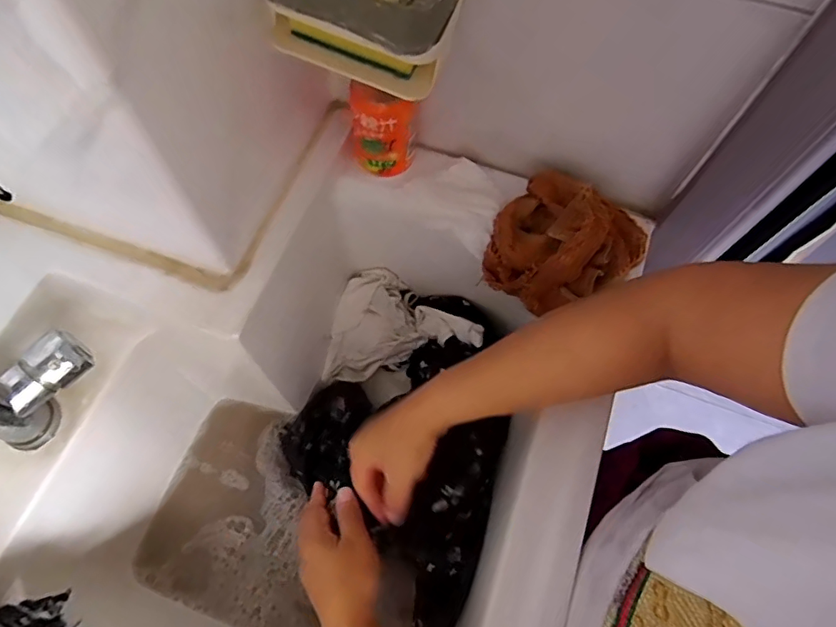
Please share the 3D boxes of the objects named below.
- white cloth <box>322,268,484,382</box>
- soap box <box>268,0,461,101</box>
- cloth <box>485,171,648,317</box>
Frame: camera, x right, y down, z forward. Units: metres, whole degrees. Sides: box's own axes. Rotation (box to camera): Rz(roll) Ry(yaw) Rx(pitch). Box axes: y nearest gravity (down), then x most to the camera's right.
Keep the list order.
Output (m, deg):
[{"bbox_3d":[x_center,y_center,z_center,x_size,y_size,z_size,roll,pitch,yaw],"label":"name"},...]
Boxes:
[{"bbox_3d":[-0.029,0.005,0.633,0.176,0.089,0.115,-8,67,-5],"label":"white cloth"},{"bbox_3d":[-0.039,-0.226,0.378,0.134,0.080,0.088,21,68,7],"label":"soap box"},{"bbox_3d":[0.141,-0.071,0.508,0.124,0.077,0.118,-38,73,-16],"label":"cloth"}]

